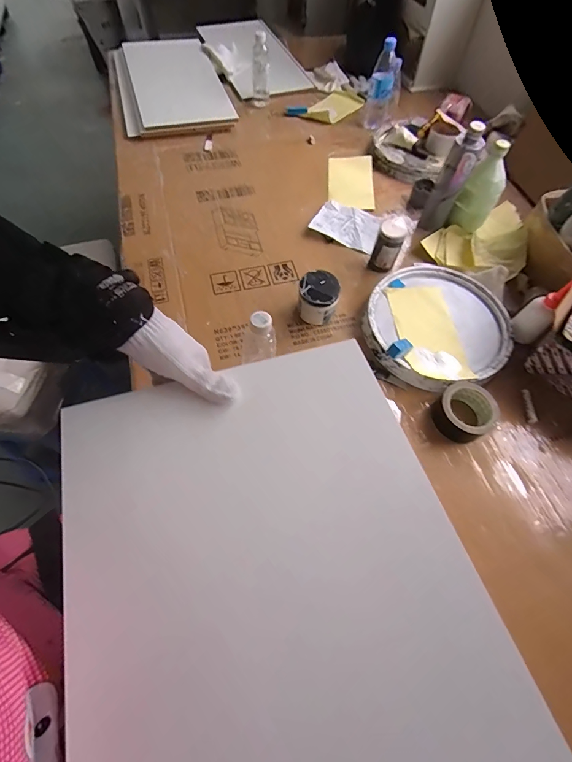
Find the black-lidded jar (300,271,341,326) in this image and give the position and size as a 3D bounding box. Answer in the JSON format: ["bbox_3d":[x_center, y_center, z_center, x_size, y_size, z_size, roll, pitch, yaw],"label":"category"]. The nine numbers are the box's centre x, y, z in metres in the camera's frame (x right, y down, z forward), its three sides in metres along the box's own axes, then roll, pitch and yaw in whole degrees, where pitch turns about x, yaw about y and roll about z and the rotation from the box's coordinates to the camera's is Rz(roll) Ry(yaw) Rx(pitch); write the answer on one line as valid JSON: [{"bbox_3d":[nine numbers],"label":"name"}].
[{"bbox_3d":[0.066,-0.171,0.734,0.080,0.086,0.080,9,63,3],"label":"black-lidded jar"}]

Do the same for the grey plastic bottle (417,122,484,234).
[{"bbox_3d":[0.384,-0.470,0.810,0.071,0.219,0.057,23,64,10],"label":"grey plastic bottle"}]

